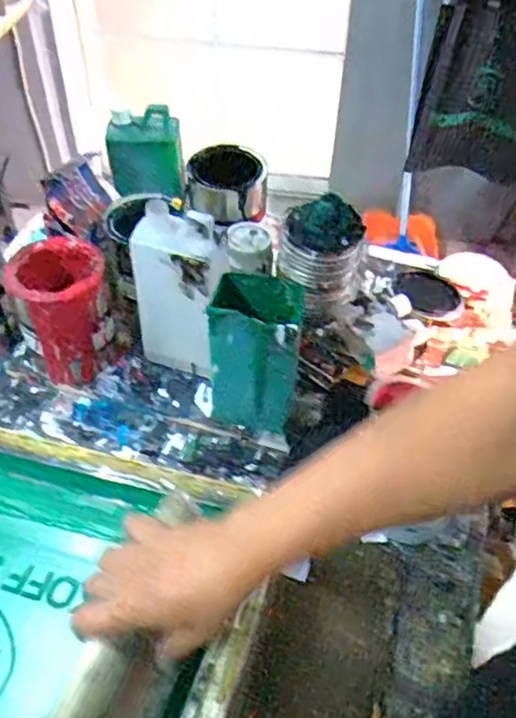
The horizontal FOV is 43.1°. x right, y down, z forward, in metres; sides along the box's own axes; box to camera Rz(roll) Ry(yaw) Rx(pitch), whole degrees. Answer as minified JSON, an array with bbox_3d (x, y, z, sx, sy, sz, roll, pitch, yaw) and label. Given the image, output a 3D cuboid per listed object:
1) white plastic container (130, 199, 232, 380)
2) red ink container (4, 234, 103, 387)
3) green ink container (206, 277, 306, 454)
[{"bbox_3d":[-0.082,-0.075,0.750,0.106,0.206,0.059,18,50,13],"label":"white plastic container"},{"bbox_3d":[-0.231,-0.052,0.795,0.108,0.154,0.110,-15,51,-15],"label":"red ink container"},{"bbox_3d":[0.000,0.005,0.719,0.096,0.205,0.080,12,49,8],"label":"green ink container"}]

